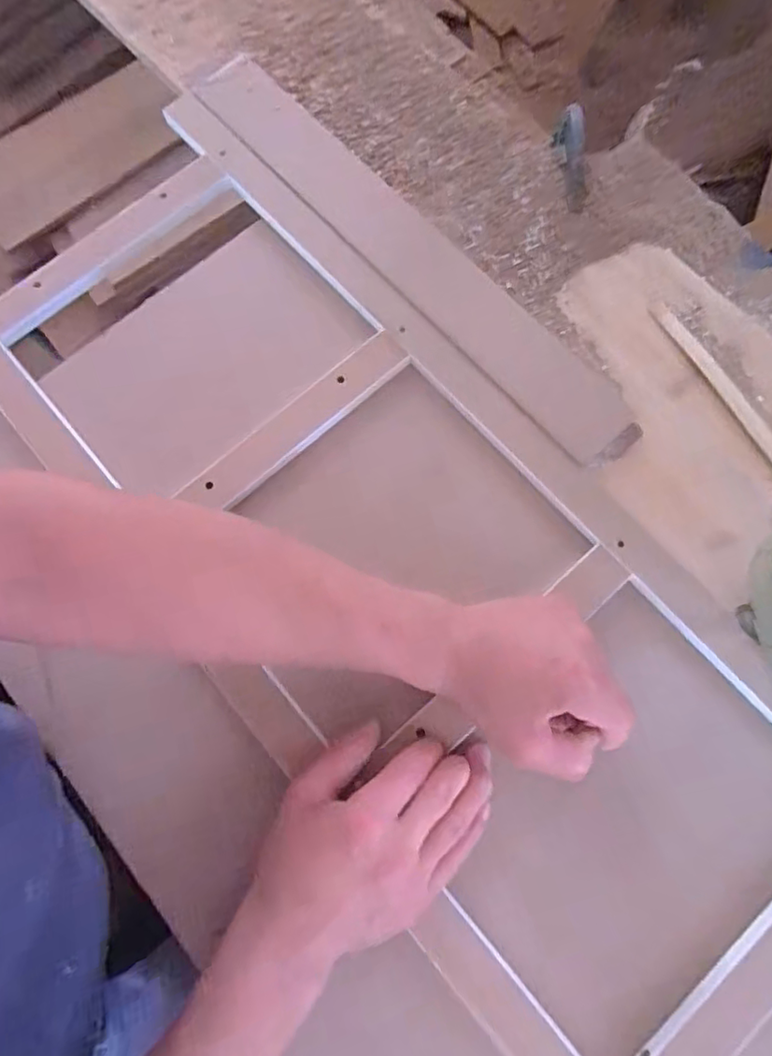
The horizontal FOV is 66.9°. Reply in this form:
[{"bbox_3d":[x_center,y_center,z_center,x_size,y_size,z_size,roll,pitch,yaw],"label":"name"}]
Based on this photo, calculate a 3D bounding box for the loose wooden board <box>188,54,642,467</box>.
[{"bbox_3d":[0.011,-0.231,0.475,0.063,0.009,0.476,-41,79,-9],"label":"loose wooden board"}]

